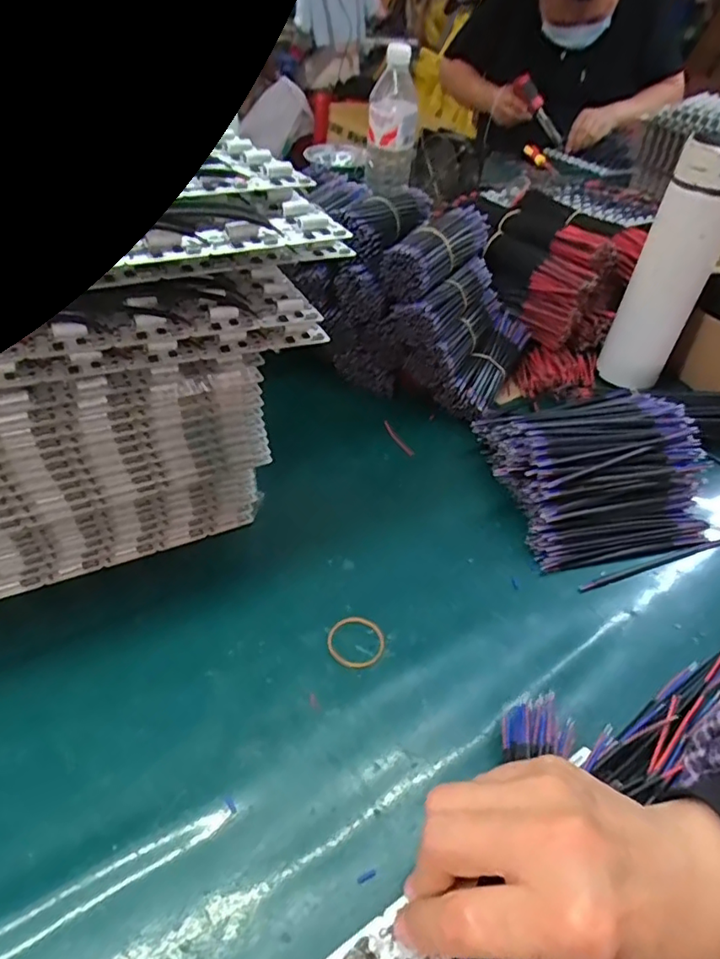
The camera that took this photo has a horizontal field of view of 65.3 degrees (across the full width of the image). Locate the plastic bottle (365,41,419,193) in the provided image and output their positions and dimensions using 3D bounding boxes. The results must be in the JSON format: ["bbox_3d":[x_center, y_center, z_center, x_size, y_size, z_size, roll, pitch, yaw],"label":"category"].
[{"bbox_3d":[0.049,-0.526,0.837,0.071,0.183,0.079,5,40,-1],"label":"plastic bottle"}]

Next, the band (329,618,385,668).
[{"bbox_3d":[-0.002,0.101,0.351,0.034,0.004,0.035,4,40,-3],"label":"band"}]

